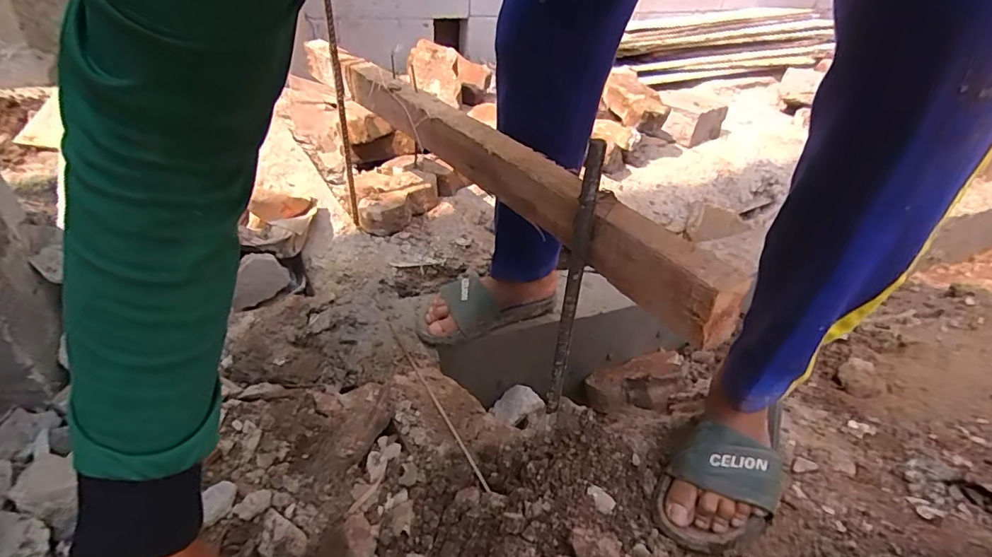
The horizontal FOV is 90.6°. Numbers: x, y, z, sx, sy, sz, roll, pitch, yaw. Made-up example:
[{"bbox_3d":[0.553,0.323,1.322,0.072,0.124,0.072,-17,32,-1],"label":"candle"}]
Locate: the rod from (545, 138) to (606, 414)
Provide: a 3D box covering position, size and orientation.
[{"bbox_3d":[0.076,0.025,0.508,0.019,0.349,0.013,17,40,15],"label":"rod"}]

